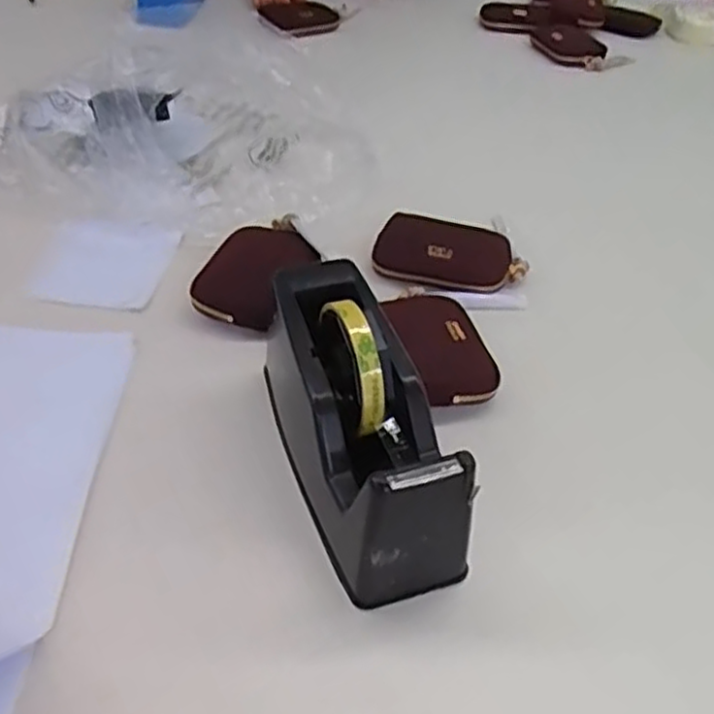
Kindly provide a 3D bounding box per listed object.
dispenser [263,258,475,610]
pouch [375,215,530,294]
[{"bbox_3d":[-0.003,0.031,0.444,0.079,0.101,0.207,-10,44,-17],"label":"dispenser"},{"bbox_3d":[0.081,-0.088,0.640,0.129,0.022,0.083,7,41,2],"label":"pouch"}]

